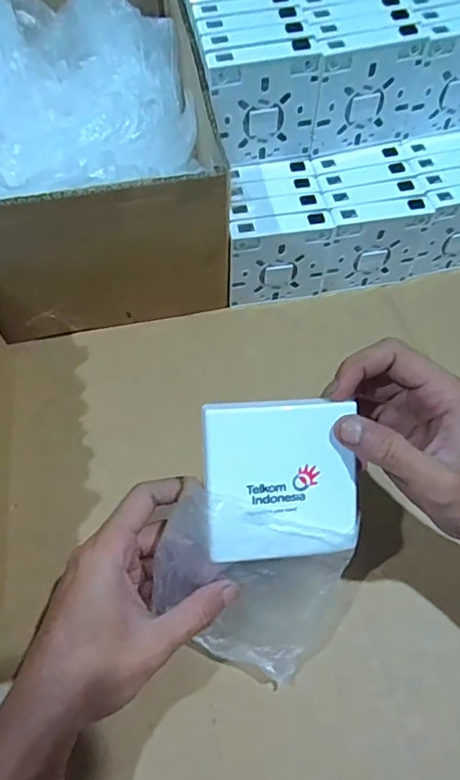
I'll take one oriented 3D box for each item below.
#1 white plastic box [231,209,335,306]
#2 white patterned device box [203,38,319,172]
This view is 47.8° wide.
[{"bbox_3d":[0.042,-0.111,0.458,0.084,0.092,0.021,-11,57,-1],"label":"white plastic box"},{"bbox_3d":[0.026,-0.228,0.420,0.084,0.086,0.020,-15,57,-4],"label":"white patterned device box"}]

